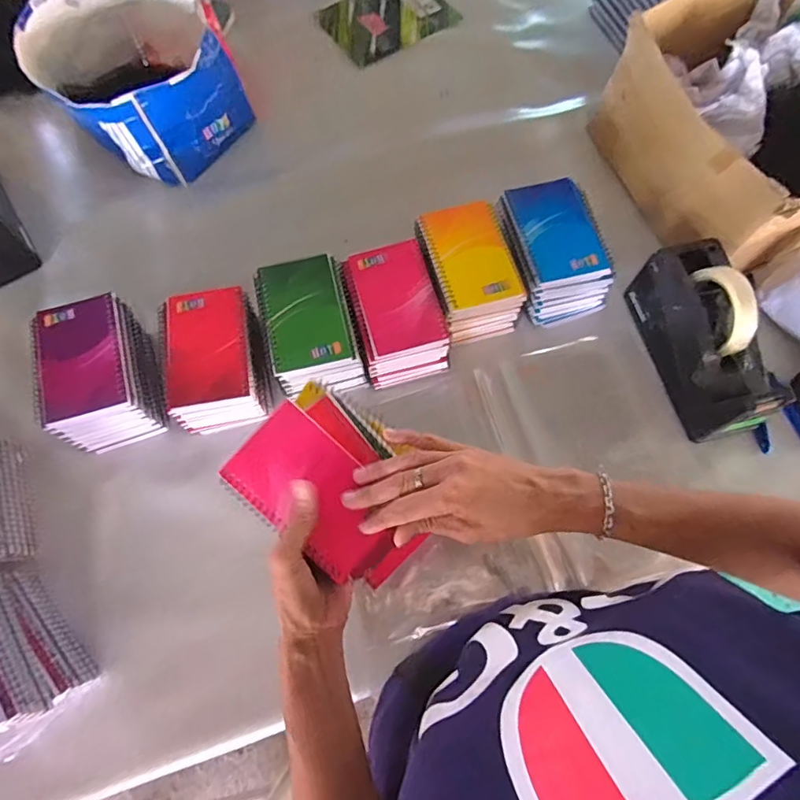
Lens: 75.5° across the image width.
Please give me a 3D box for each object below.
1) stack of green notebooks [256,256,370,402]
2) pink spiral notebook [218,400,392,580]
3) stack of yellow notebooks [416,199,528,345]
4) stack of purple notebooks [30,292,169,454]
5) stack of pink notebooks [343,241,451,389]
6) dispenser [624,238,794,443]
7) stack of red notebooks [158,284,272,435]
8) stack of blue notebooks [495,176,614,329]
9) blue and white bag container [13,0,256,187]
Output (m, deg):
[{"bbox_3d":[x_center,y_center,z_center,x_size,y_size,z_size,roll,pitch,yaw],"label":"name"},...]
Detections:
[{"bbox_3d":[-0.099,-0.079,0.586,0.096,0.072,0.139,-14,70,-5],"label":"stack of green notebooks"},{"bbox_3d":[-0.066,0.076,0.413,0.140,0.011,0.082,42,84,0],"label":"pink spiral notebook"},{"bbox_3d":[0.080,-0.149,0.617,0.096,0.080,0.140,-18,71,-6],"label":"stack of yellow notebooks"},{"bbox_3d":[-0.327,-0.031,0.562,0.102,0.066,0.140,-17,71,-6],"label":"stack of purple notebooks"},{"bbox_3d":[-0.006,-0.098,0.604,0.092,0.079,0.138,-15,71,-5],"label":"stack of pink notebooks"},{"bbox_3d":[0.340,-0.072,0.570,0.080,0.119,0.210,-15,71,-5],"label":"dispenser"},{"bbox_3d":[-0.201,-0.043,0.580,0.105,0.079,0.138,-12,70,-4],"label":"stack of red notebooks"},{"bbox_3d":[0.183,-0.179,0.625,0.109,0.085,0.148,-19,71,-6],"label":"stack of blue notebooks"},{"bbox_3d":[-0.341,-0.430,0.685,0.217,0.127,0.227,41,75,14],"label":"blue and white bag container"}]

